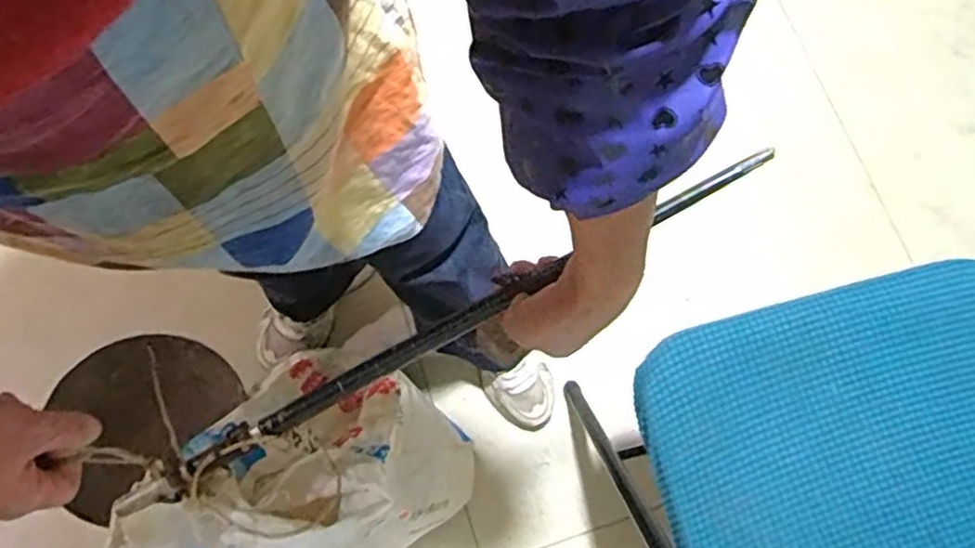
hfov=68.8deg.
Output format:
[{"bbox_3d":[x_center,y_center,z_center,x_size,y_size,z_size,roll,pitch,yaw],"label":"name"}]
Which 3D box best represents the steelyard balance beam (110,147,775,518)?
[{"bbox_3d":[-0.046,0.049,0.522,0.549,0.026,0.019,-29,79,5],"label":"steelyard balance beam"}]

